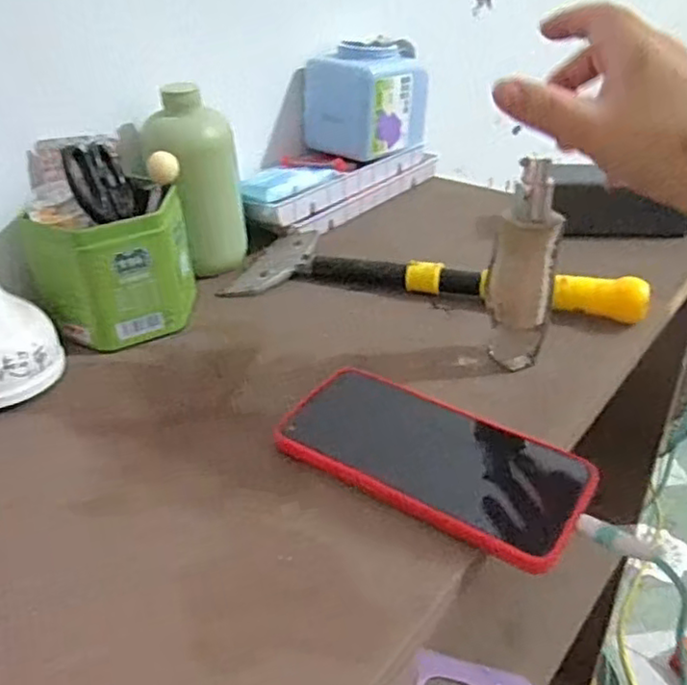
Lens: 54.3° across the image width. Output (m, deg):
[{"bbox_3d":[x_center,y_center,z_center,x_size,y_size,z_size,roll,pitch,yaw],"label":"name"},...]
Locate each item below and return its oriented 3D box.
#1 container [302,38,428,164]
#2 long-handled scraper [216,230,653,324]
[{"bbox_3d":[0.026,-0.244,0.661,0.088,0.087,0.102,26,43,37],"label":"container"},{"bbox_3d":[0.067,-0.061,0.526,0.308,0.025,0.089,5,34,11],"label":"long-handled scraper"}]

